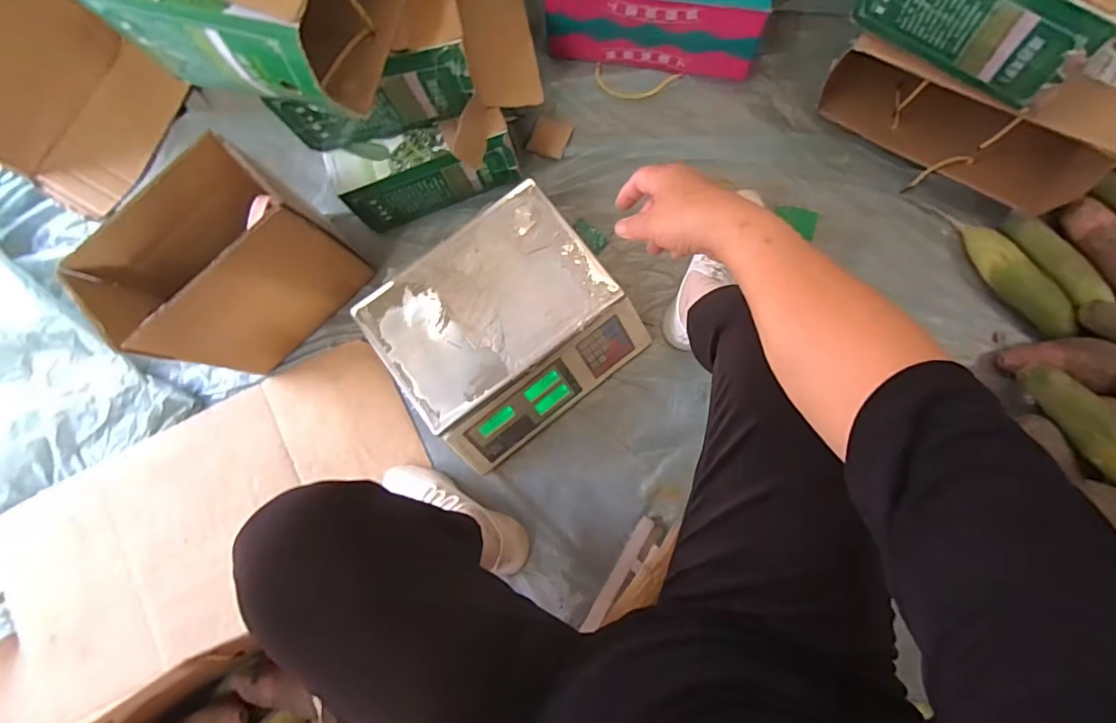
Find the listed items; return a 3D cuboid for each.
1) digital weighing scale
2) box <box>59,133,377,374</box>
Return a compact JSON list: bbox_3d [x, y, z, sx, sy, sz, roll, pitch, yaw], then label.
[{"bbox_3d":[-0.078,-0.051,0.754,0.325,0.105,0.291,-38,80,-1],"label":"digital weighing scale"},{"bbox_3d":[-0.475,-0.126,0.720,0.173,0.252,0.282,44,88,9],"label":"box"}]

